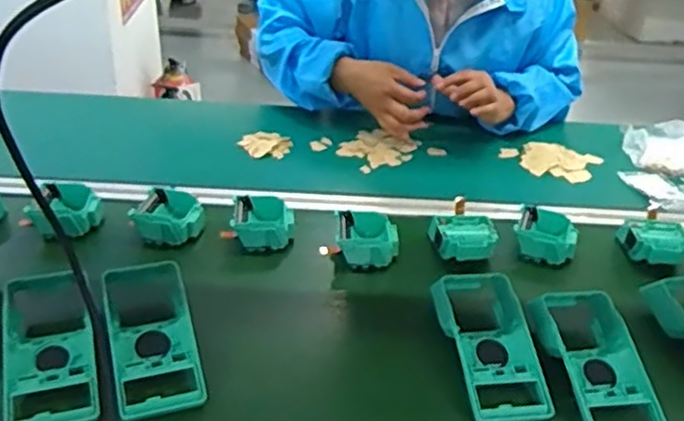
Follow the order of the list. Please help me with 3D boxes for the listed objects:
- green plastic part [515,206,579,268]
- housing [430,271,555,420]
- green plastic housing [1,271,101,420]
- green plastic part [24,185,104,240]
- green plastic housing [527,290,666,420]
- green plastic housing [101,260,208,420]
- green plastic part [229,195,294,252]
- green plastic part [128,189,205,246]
[{"bbox_3d":[0.274,0.034,0.917,0.077,0.039,0.088,12,35,12],"label":"green plastic part"},{"bbox_3d":[0.159,0.138,0.721,0.085,0.046,0.183,-3,35,-11],"label":"housing"},{"bbox_3d":[-0.291,0.136,0.671,0.080,0.051,0.192,-10,36,-19],"label":"green plastic housing"},{"bbox_3d":[-0.355,0.003,0.874,0.083,0.038,0.083,13,35,13],"label":"green plastic part"},{"bbox_3d":[0.268,0.156,0.711,0.092,0.047,0.184,0,34,-7],"label":"green plastic housing"},{"bbox_3d":[-0.194,0.124,0.691,0.080,0.037,0.186,-9,36,-19],"label":"green plastic housing"},{"bbox_3d":[-0.104,0.016,0.889,0.074,0.034,0.085,3,34,-1],"label":"green plastic part"},{"bbox_3d":[-0.227,0.009,0.883,0.087,0.035,0.083,-10,36,-20],"label":"green plastic part"}]

